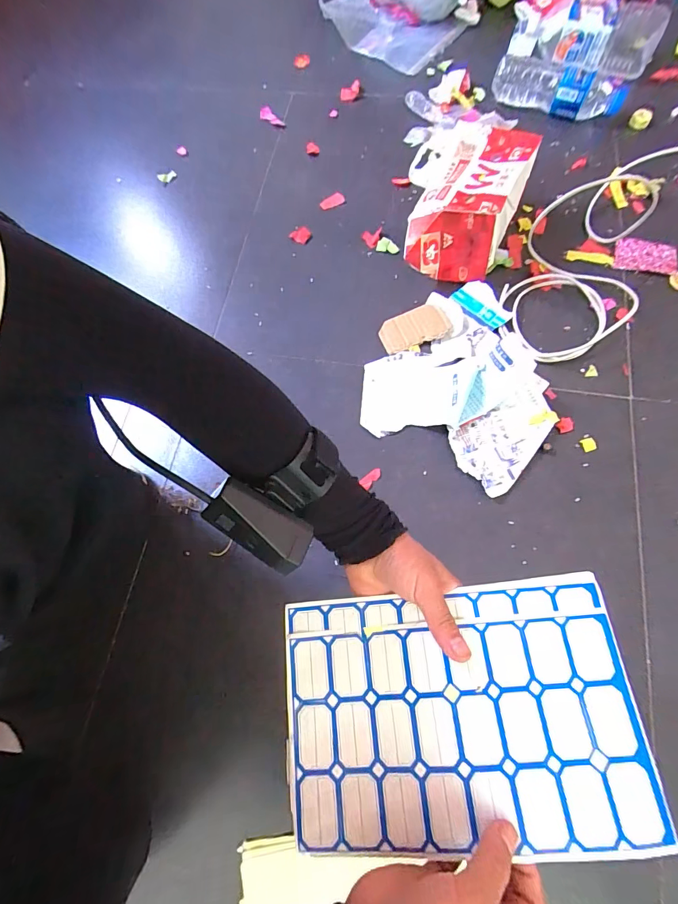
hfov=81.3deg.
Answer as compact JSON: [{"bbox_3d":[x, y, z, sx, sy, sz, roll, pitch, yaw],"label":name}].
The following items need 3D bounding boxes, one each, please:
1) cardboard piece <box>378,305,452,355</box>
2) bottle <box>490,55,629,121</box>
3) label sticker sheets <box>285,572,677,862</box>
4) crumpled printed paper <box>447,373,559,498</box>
[{"bbox_3d":[0.110,-0.185,0.587,0.097,0.006,0.060,-22,75,6],"label":"cardboard piece"},{"bbox_3d":[0.378,-0.624,0.686,0.215,0.061,0.053,21,66,7],"label":"bottle"},{"bbox_3d":[0.078,0.175,0.270,0.229,0.010,0.151,-8,66,6],"label":"label sticker sheets"},{"bbox_3d":[0.225,-0.020,0.508,0.151,0.037,0.098,-26,69,-13],"label":"crumpled printed paper"}]

